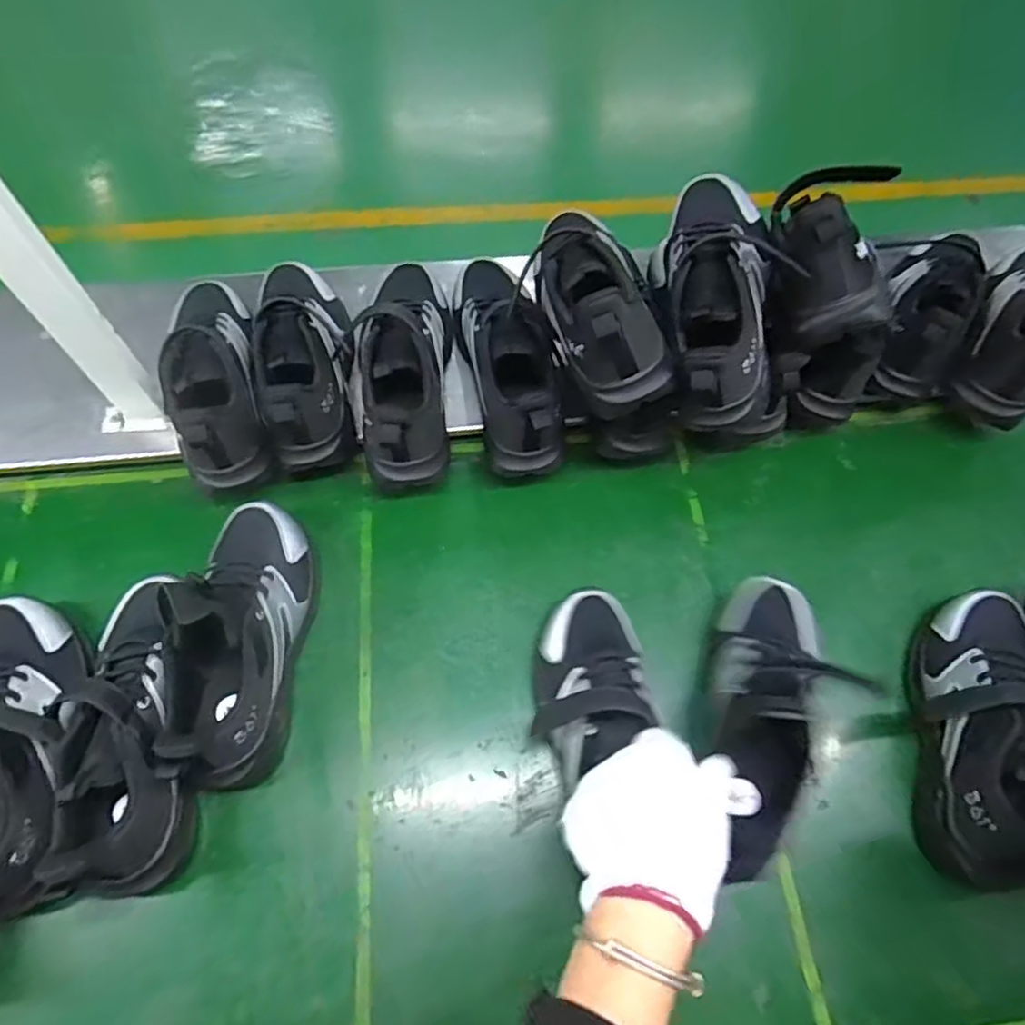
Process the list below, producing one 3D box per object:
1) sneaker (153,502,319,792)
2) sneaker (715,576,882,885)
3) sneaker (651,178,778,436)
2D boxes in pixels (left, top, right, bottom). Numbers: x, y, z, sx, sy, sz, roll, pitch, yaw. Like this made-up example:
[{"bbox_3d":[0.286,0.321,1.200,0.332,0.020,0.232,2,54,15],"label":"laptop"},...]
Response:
[{"bbox_3d":[-0.223,0.089,0.516,0.083,0.149,0.231,-2,64,-3],"label":"sneaker"},{"bbox_3d":[0.202,0.165,0.503,0.084,0.103,0.238,10,77,4],"label":"sneaker"},{"bbox_3d":[0.179,-0.191,0.577,0.100,0.098,0.238,-1,64,-2],"label":"sneaker"}]

